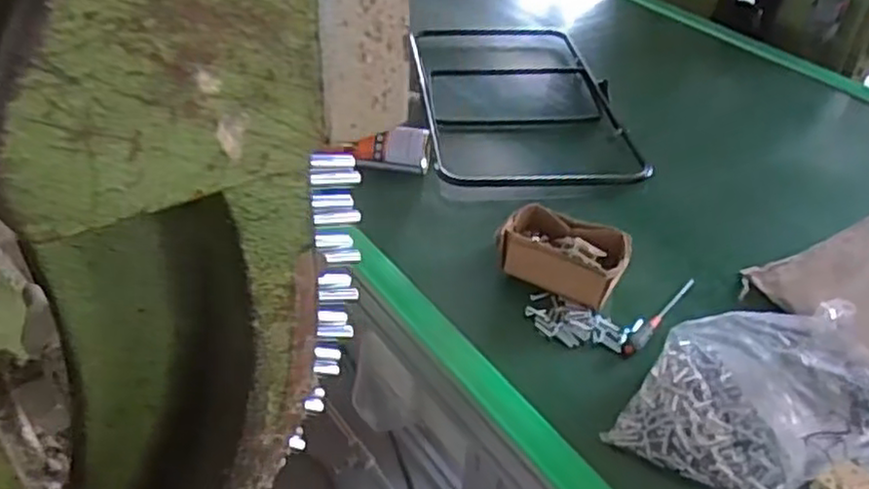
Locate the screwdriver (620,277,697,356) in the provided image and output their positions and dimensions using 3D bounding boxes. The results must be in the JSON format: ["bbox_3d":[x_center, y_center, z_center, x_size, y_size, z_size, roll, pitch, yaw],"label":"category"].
[{"bbox_3d":[0.269,0.087,0.855,0.019,0.020,0.157,29,46,28],"label":"screwdriver"}]

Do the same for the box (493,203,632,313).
[{"bbox_3d":[0.161,0.013,0.898,0.157,0.061,0.101,17,41,17],"label":"box"}]

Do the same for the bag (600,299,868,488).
[{"bbox_3d":[0.315,0.139,0.707,0.215,0.101,0.196,20,42,19],"label":"bag"}]

